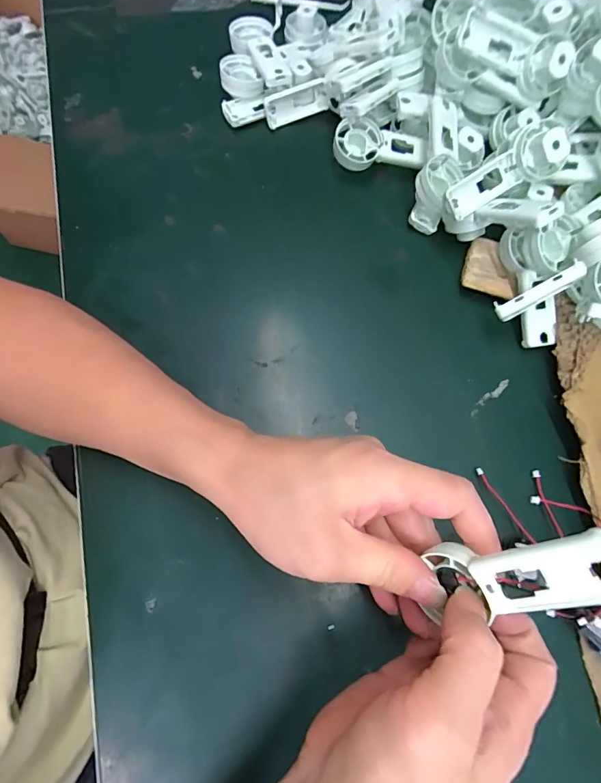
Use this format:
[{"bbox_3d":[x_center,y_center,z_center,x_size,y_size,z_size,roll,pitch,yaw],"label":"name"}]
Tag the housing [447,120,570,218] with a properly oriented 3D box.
[{"bbox_3d":[0.148,-0.162,0.310,0.084,0.032,0.031,-27,73,15],"label":"housing"}]

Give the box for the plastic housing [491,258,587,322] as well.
[{"bbox_3d":[0.165,-0.067,0.292,0.057,0.023,0.011,-31,71,28],"label":"plastic housing"}]

